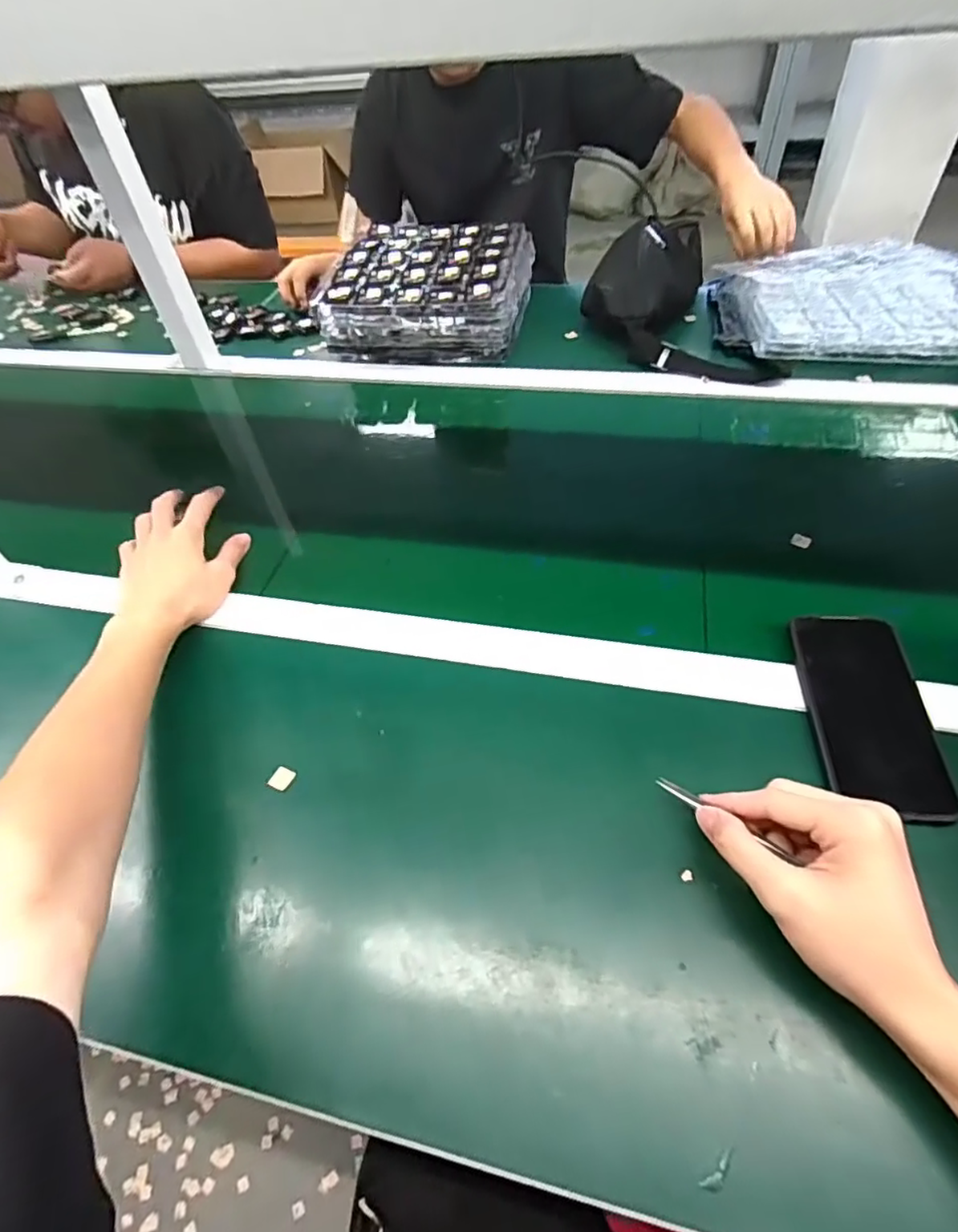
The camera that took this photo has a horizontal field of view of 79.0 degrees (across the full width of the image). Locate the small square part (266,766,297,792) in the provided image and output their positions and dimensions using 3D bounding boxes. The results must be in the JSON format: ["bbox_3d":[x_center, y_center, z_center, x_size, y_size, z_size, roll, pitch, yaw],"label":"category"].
[{"bbox_3d":[-0.150,0.124,0.441,0.016,0.004,0.017,13,53,15],"label":"small square part"}]

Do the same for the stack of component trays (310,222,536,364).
[{"bbox_3d":[-0.069,-0.497,0.881,0.271,0.101,0.272,7,52,11],"label":"stack of component trays"}]

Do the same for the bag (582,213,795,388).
[{"bbox_3d":[0.268,-0.441,0.811,0.209,0.112,0.326,-8,51,-2],"label":"bag"}]

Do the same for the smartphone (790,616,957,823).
[{"bbox_3d":[0.285,0.066,0.425,0.078,0.015,0.159,3,53,6],"label":"smartphone"}]

